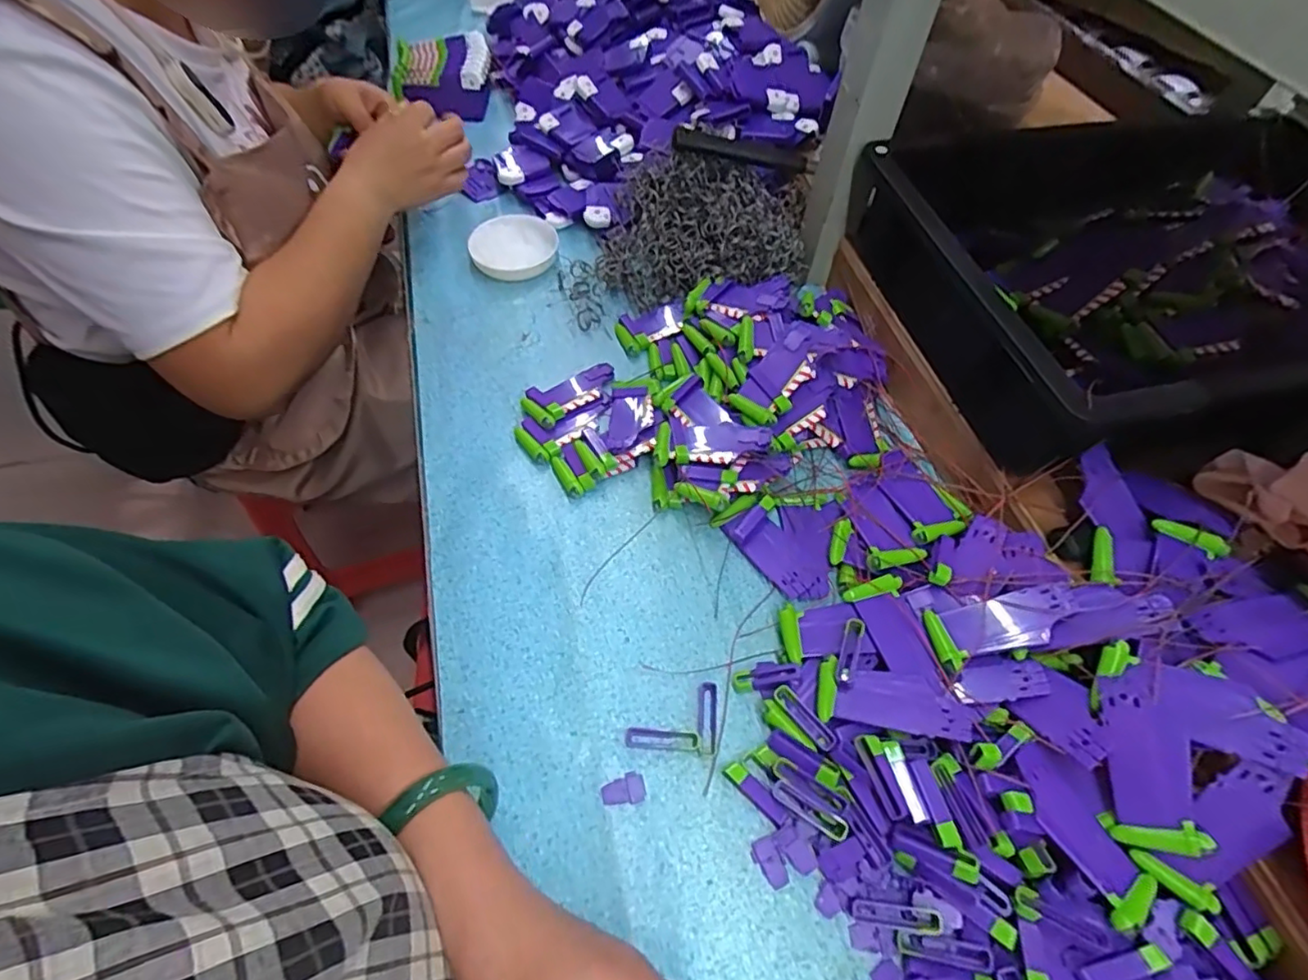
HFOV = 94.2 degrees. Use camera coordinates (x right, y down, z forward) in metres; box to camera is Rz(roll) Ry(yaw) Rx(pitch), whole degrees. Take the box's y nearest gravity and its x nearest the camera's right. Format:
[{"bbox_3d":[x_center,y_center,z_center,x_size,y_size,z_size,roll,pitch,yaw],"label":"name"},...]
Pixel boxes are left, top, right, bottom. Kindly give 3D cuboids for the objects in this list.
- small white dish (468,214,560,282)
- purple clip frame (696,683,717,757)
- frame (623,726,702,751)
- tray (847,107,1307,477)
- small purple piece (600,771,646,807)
[{"bbox_3d":[-0.145,-0.256,0.635,0.087,0.019,0.084,1,57,-2],"label":"small white dish"},{"bbox_3d":[0.035,0.151,0.401,0.013,0.004,0.046,5,57,0],"label":"purple clip frame"},{"bbox_3d":[0.005,0.160,0.391,0.047,0.004,0.013,3,57,-1],"label":"frame"},{"bbox_3d":[0.447,-0.191,0.515,0.497,0.098,0.306,-13,59,-11],"label":"tray"},{"bbox_3d":[-0.019,0.188,0.381,0.027,0.004,0.018,-8,58,-8],"label":"small purple piece"}]

